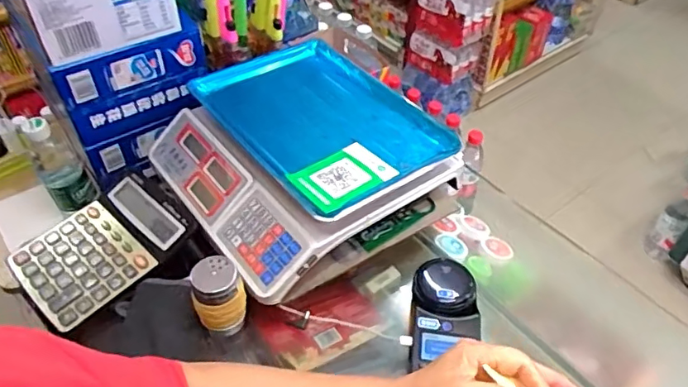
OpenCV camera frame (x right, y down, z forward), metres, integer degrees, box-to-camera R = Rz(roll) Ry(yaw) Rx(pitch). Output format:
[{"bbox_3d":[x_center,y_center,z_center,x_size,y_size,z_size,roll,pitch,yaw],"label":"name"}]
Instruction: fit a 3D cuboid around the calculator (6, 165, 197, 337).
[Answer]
[{"bbox_3d":[-0.303,0.060,0.683,0.150,0.030,0.207,34,54,28],"label":"calculator"}]

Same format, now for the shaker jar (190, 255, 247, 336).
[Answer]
[{"bbox_3d":[-0.138,0.117,0.600,0.051,0.082,0.049,1,46,-1],"label":"shaker jar"}]

